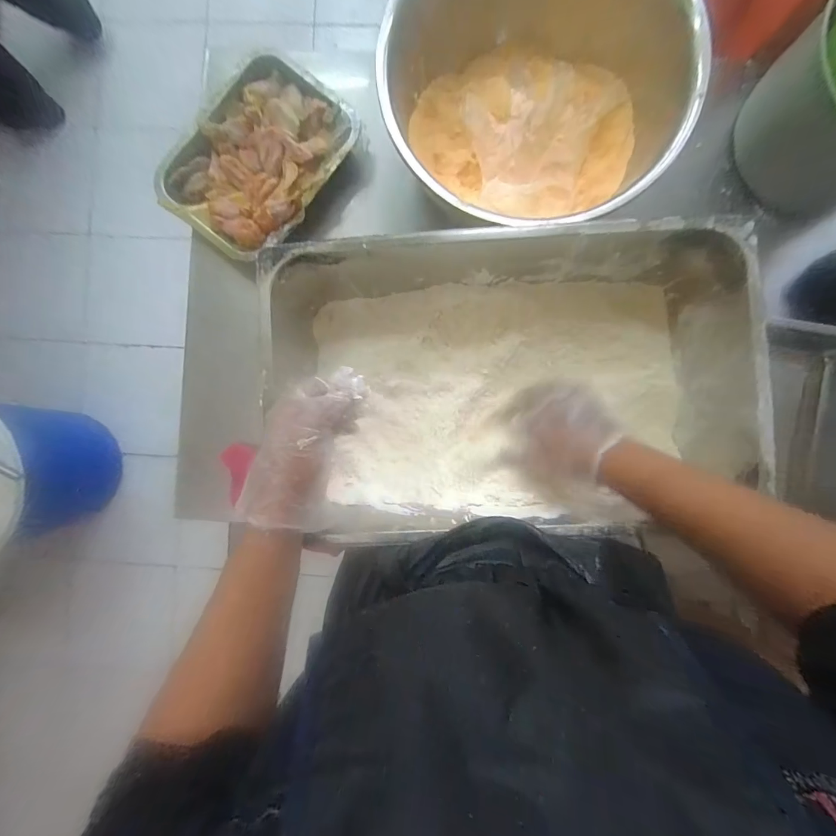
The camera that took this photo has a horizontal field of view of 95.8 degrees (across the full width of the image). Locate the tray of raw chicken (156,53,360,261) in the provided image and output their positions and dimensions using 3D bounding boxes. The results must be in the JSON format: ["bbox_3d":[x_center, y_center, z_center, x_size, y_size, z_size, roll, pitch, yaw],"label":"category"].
[{"bbox_3d":[-0.221,-0.356,0.521,0.195,0.047,0.253,37,91,1],"label":"tray of raw chicken"}]

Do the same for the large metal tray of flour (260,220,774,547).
[{"bbox_3d":[0.107,-0.043,0.466,0.495,0.155,0.318,-4,90,2],"label":"large metal tray of flour"}]

